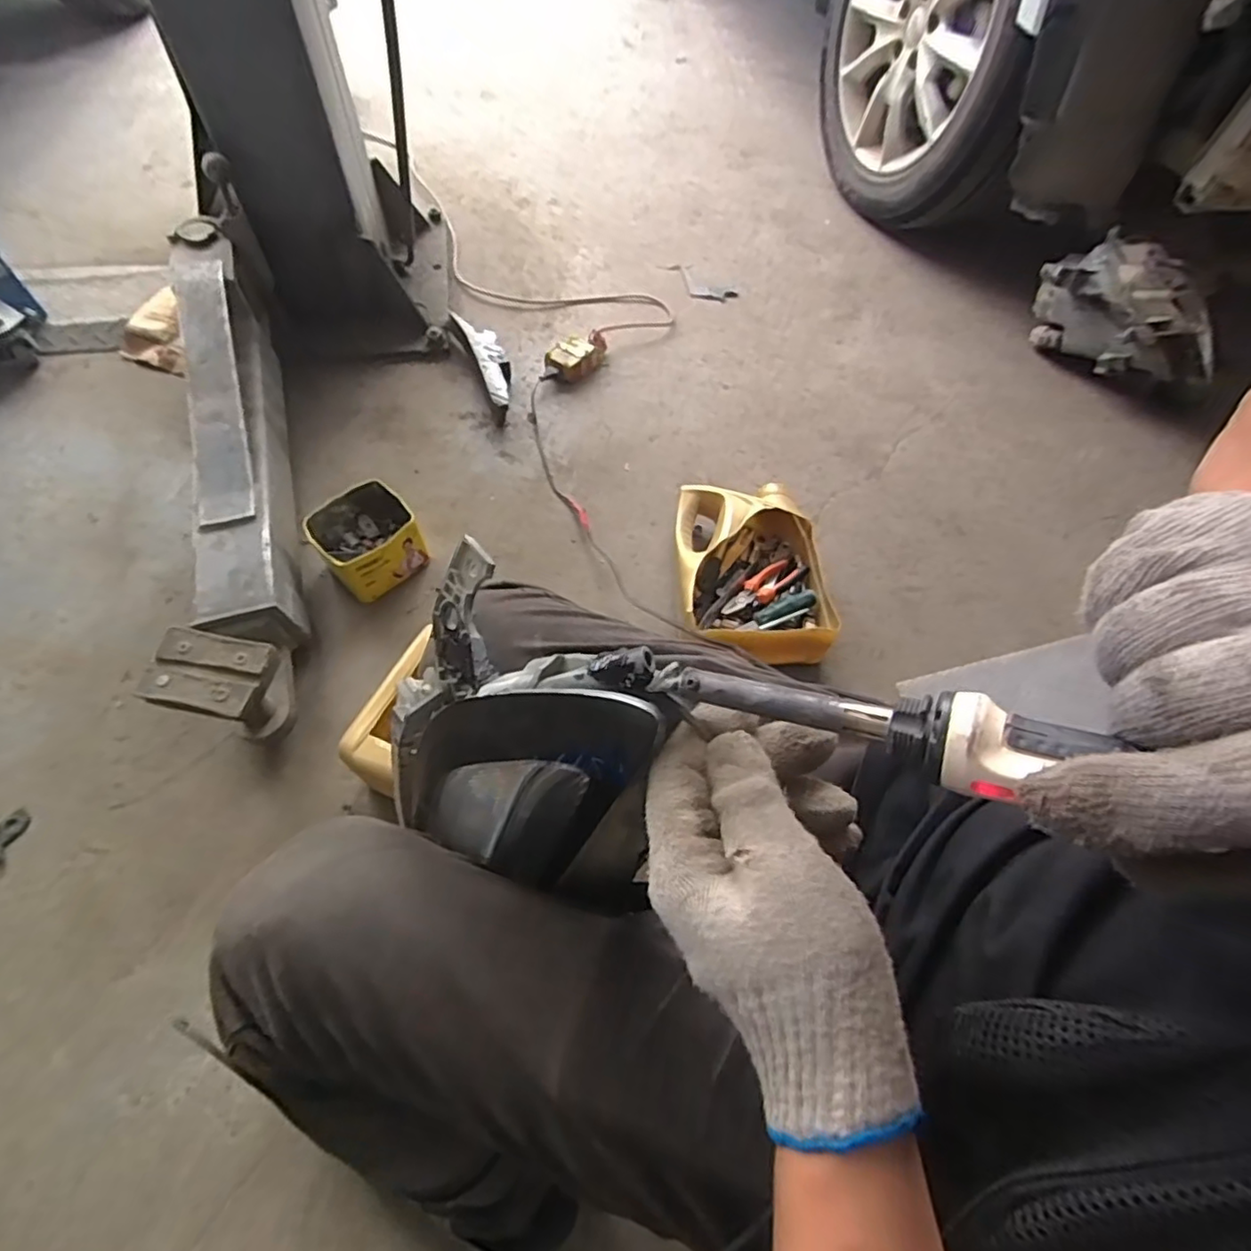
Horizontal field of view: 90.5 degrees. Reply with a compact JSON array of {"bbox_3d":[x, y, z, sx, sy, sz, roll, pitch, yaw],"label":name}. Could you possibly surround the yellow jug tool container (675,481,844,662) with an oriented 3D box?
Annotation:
[{"bbox_3d":[0.181,-0.080,0.919,0.209,0.092,0.288,1,60,-3],"label":"yellow jug tool container"}]

